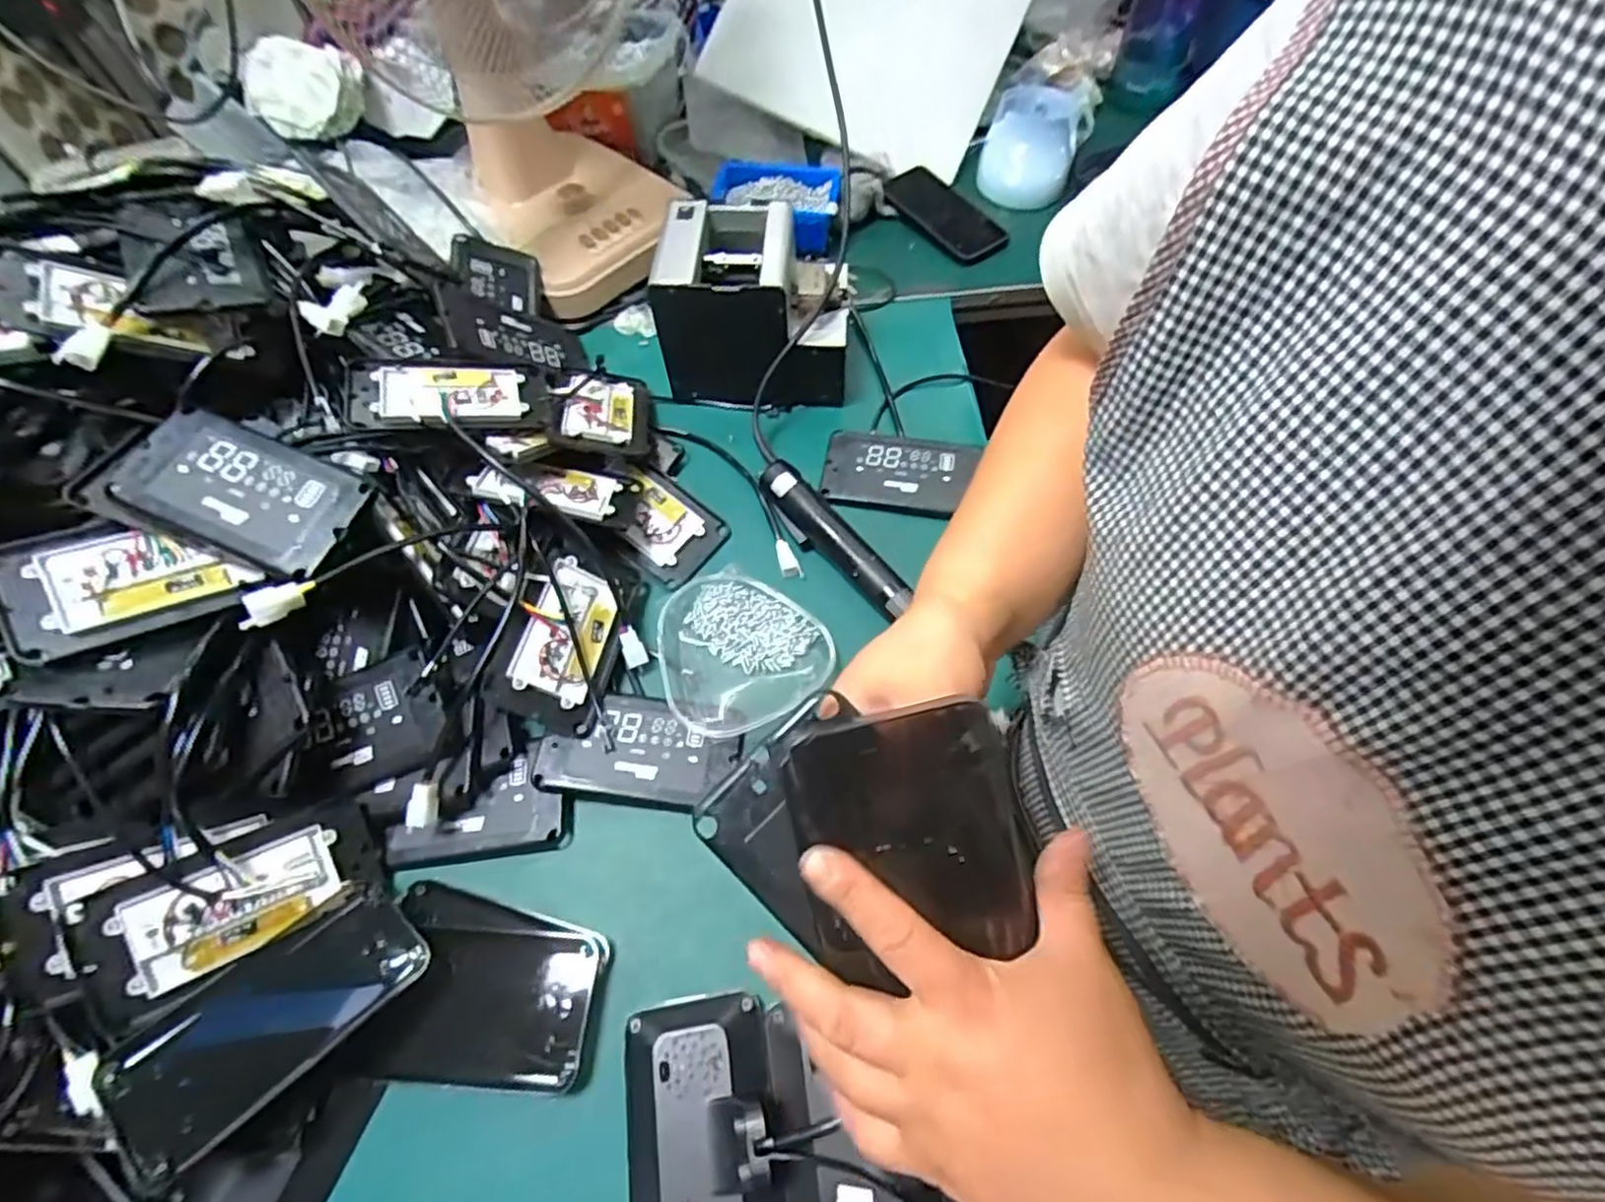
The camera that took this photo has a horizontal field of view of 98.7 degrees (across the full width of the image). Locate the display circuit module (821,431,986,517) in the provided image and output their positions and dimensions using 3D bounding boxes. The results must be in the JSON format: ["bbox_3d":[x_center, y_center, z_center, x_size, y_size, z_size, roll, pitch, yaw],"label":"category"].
[{"bbox_3d":[0.096,-0.130,0.681,0.145,0.014,0.085,7,64,5],"label":"display circuit module"}]

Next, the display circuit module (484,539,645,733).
[{"bbox_3d":[-0.190,0.030,0.568,0.095,0.027,0.151,27,58,-27],"label":"display circuit module"}]

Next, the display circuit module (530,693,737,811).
[{"bbox_3d":[-0.129,0.116,0.546,0.149,0.016,0.080,6,64,4],"label":"display circuit module"}]

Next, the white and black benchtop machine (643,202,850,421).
[{"bbox_3d":[-0.043,-0.293,0.693,0.179,0.139,0.132,8,64,5],"label":"white and black benchtop machine"}]

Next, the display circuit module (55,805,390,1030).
[{"bbox_3d":[-0.378,0.199,0.466,0.156,0.017,0.078,-23,95,-37],"label":"display circuit module"}]

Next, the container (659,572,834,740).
[{"bbox_3d":[-0.058,0.039,0.576,0.137,0.029,0.141,0,63,1],"label":"container"}]

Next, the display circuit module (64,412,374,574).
[{"bbox_3d":[-0.406,-0.079,0.488,0.173,0.019,0.090,21,71,-1],"label":"display circuit module"}]

